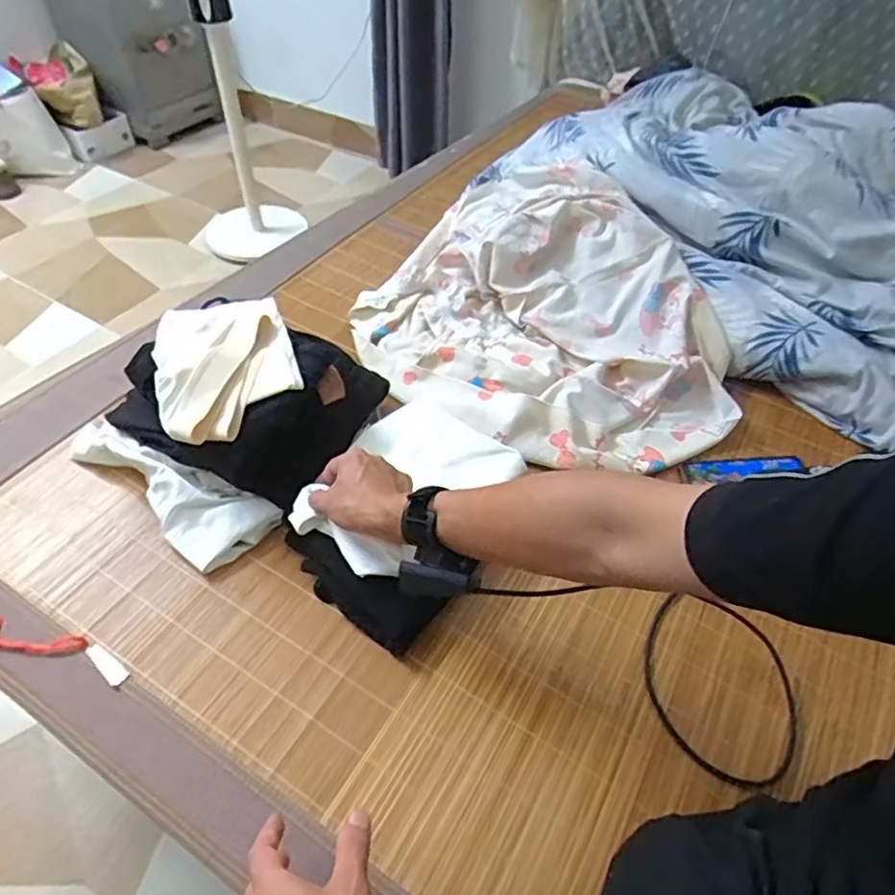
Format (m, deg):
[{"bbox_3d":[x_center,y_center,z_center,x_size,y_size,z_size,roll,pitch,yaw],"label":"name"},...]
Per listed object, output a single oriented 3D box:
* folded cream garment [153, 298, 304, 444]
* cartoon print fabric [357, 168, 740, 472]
[{"bbox_3d":[-0.243,-0.092,0.686,0.145,0.041,0.173,-14,50,-15],"label":"folded cream garment"},{"bbox_3d":[0.166,-0.227,0.915,0.523,0.109,0.515,20,50,15],"label":"cartoon print fabric"}]

